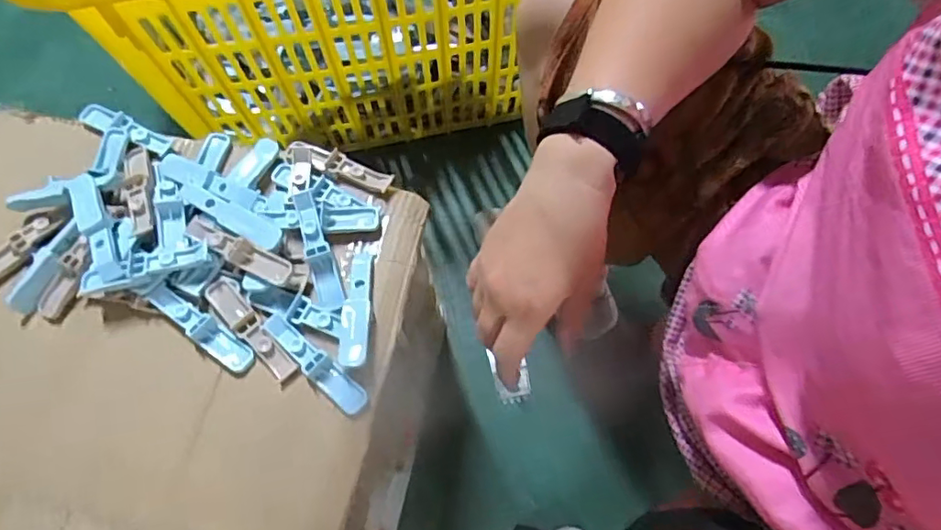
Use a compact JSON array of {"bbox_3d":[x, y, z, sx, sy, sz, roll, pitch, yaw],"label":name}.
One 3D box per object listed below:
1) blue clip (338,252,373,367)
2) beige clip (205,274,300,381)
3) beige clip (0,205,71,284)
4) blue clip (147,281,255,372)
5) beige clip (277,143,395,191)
[{"bbox_3d":[-0.087,0.030,0.425,0.024,0.019,0.094,1,68,1],"label":"blue clip"},{"bbox_3d":[-0.170,0.048,0.428,0.021,0.014,0.100,-39,73,-14],"label":"beige clip"},{"bbox_3d":[-0.377,-0.015,0.465,0.027,0.014,0.091,39,74,15],"label":"beige clip"},{"bbox_3d":[-0.209,0.048,0.430,0.100,0.008,0.021,35,72,13],"label":"blue clip"},{"bbox_3d":[-0.117,-0.090,0.491,0.101,0.014,0.024,17,69,7],"label":"beige clip"}]

